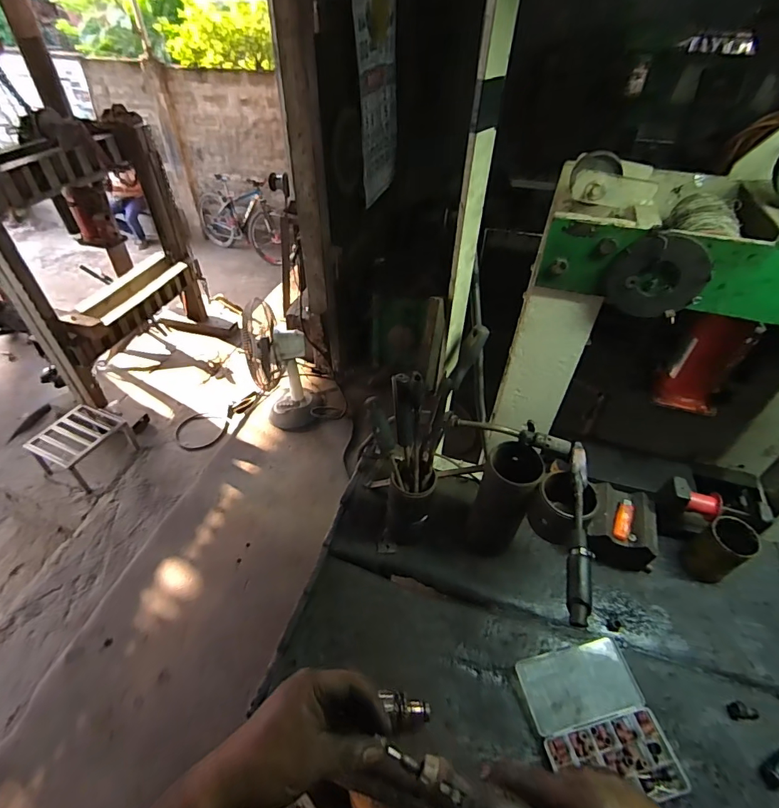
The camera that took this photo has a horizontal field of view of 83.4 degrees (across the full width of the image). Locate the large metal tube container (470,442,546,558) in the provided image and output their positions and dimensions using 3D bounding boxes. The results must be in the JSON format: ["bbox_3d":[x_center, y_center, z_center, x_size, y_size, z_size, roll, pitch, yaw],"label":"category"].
[{"bbox_3d":[0.199,0.174,0.777,0.087,0.214,0.095,24,48,21],"label":"large metal tube container"}]

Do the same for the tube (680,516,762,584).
[{"bbox_3d":[0.585,0.261,0.779,0.079,0.104,0.072,-23,50,-24],"label":"tube"}]

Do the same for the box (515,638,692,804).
[{"bbox_3d":[0.306,0.463,0.641,0.175,0.029,0.189,-8,45,-10],"label":"box"}]

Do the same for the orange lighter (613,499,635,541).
[{"bbox_3d":[0.428,0.210,0.798,0.025,0.017,0.082,22,48,19],"label":"orange lighter"}]

